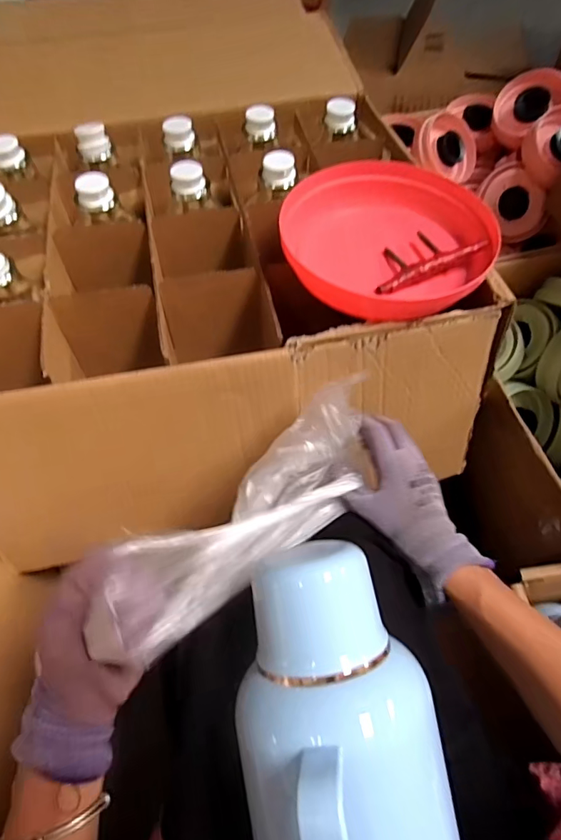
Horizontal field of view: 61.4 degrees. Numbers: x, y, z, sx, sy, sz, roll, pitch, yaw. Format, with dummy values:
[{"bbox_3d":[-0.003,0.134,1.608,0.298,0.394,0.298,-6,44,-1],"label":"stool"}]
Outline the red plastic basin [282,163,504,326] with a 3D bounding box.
[{"bbox_3d":[0.117,-0.202,0.535,0.221,0.049,0.223,-1,58,1],"label":"red plastic basin"}]

